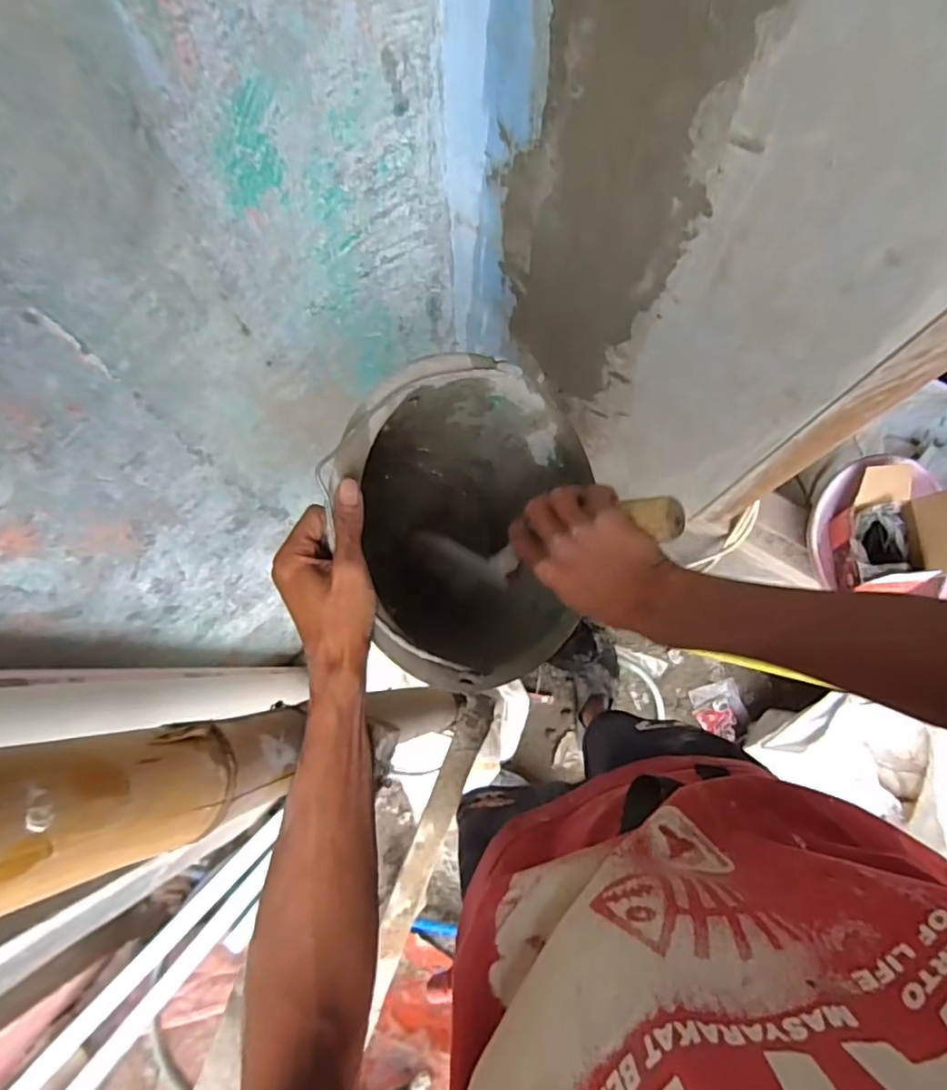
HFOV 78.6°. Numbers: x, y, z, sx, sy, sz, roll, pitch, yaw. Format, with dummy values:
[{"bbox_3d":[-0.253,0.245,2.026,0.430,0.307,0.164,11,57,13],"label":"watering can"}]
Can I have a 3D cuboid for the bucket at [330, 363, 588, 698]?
[{"bbox_3d":[0.009,-0.012,0.502,0.208,0.237,0.241,-18,77,-3],"label":"bucket"}]

